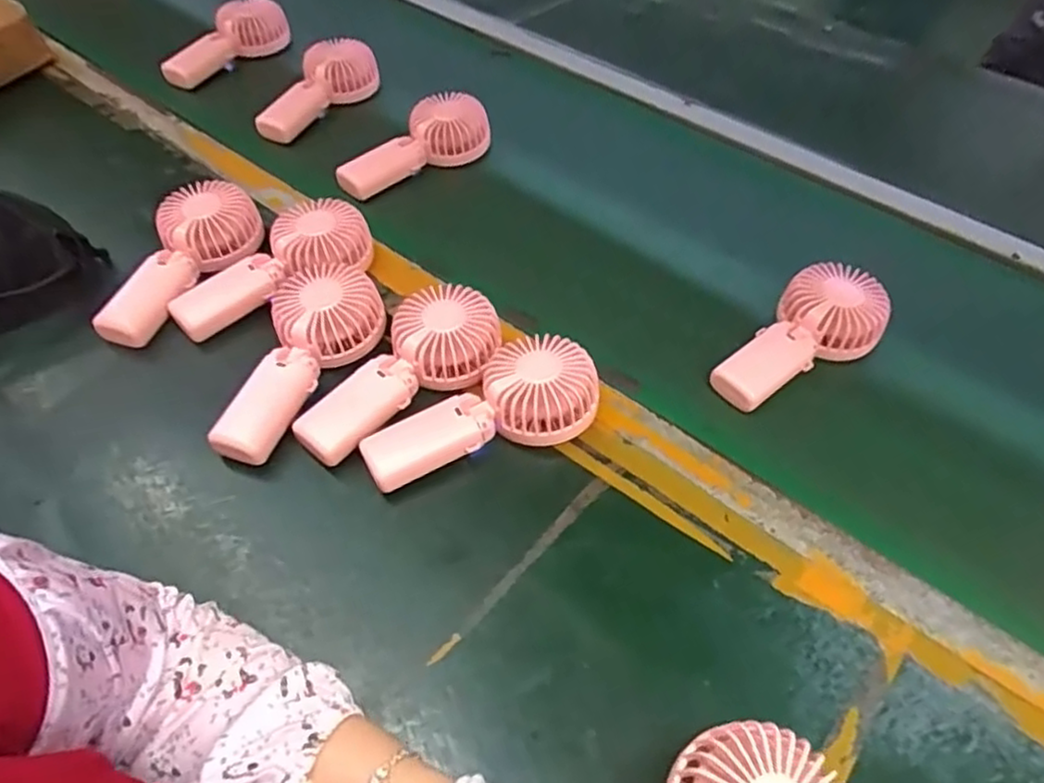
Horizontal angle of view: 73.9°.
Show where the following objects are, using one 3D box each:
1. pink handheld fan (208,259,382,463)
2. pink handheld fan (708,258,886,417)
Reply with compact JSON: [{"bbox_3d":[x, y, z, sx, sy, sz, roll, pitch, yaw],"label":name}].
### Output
[{"bbox_3d":[-0.182,-0.027,0.551,0.082,0.052,0.179,28,55,17],"label":"pink handheld fan"},{"bbox_3d":[0.241,-0.044,0.589,0.087,0.044,0.165,38,59,23],"label":"pink handheld fan"}]

